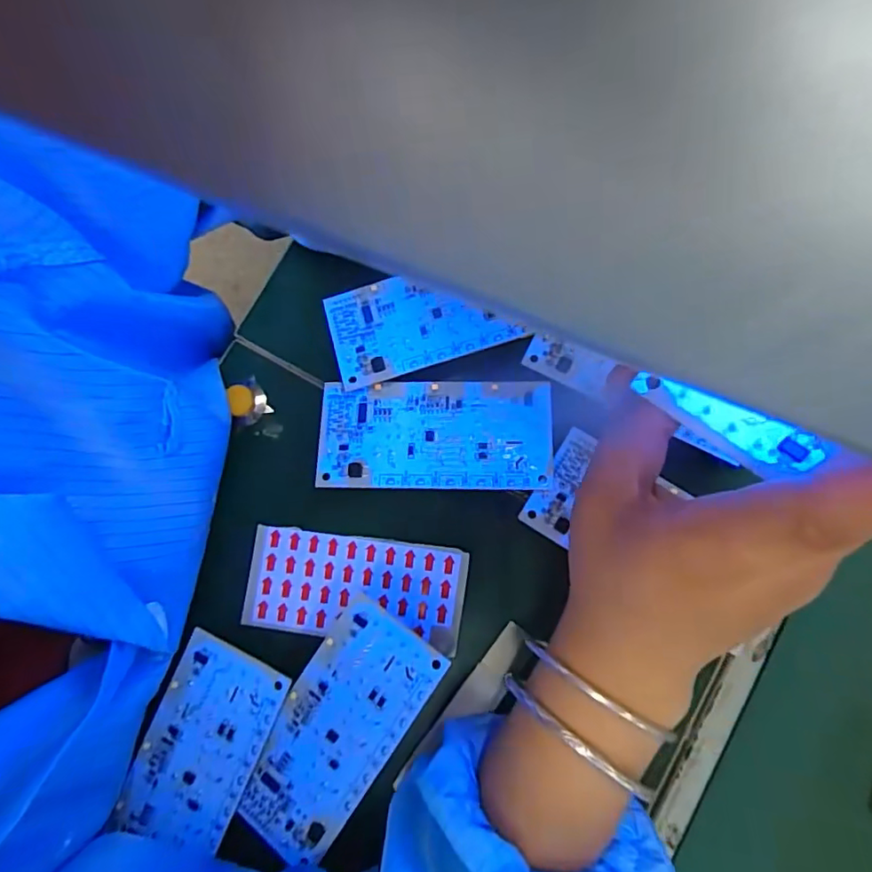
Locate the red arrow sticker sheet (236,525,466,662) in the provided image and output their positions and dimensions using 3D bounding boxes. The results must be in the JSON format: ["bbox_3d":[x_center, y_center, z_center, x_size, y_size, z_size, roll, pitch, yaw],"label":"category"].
[{"bbox_3d":[-0.041,0.077,0.283,0.109,0.006,0.050,7,82,2],"label":"red arrow sticker sheet"}]

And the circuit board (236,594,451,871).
[{"bbox_3d":[-0.047,0.137,0.258,0.057,0.005,0.112,30,85,16],"label":"circuit board"}]

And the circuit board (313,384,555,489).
[{"bbox_3d":[-0.001,-0.001,0.276,0.114,0.004,0.055,0,74,4],"label":"circuit board"}]

